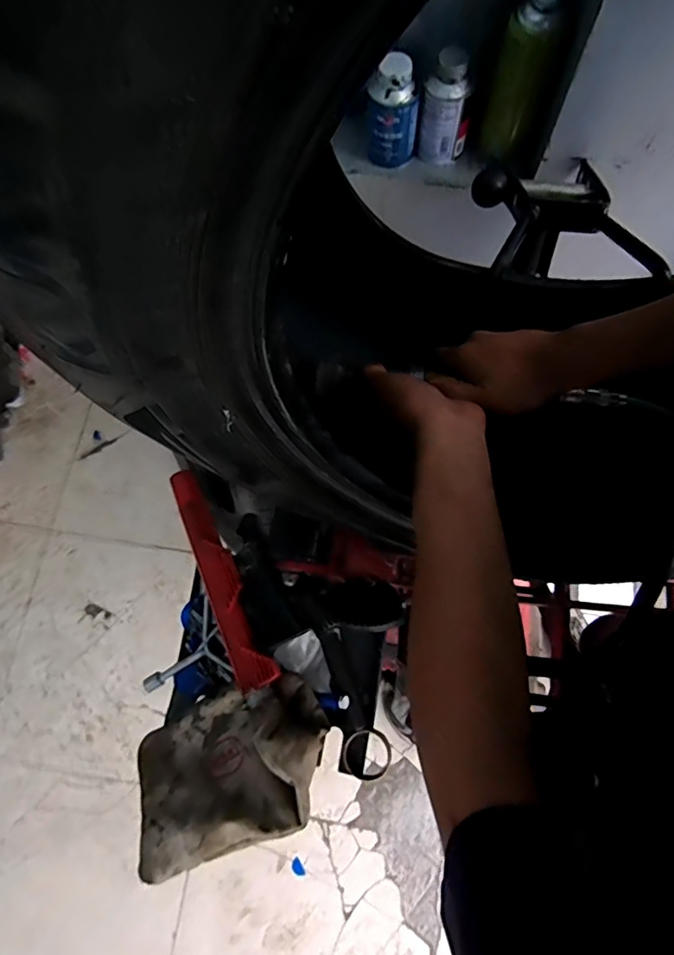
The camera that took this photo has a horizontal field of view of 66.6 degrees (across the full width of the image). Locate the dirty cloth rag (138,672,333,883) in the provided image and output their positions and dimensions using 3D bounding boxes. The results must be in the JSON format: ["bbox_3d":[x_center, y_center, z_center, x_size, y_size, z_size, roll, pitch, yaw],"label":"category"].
[{"bbox_3d":[-0.106,0.294,0.518,0.206,0.095,0.137,-20,74,-3],"label":"dirty cloth rag"}]

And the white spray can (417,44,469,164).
[{"bbox_3d":[0.136,-0.467,0.640,0.058,0.110,0.062,-1,74,3],"label":"white spray can"}]

